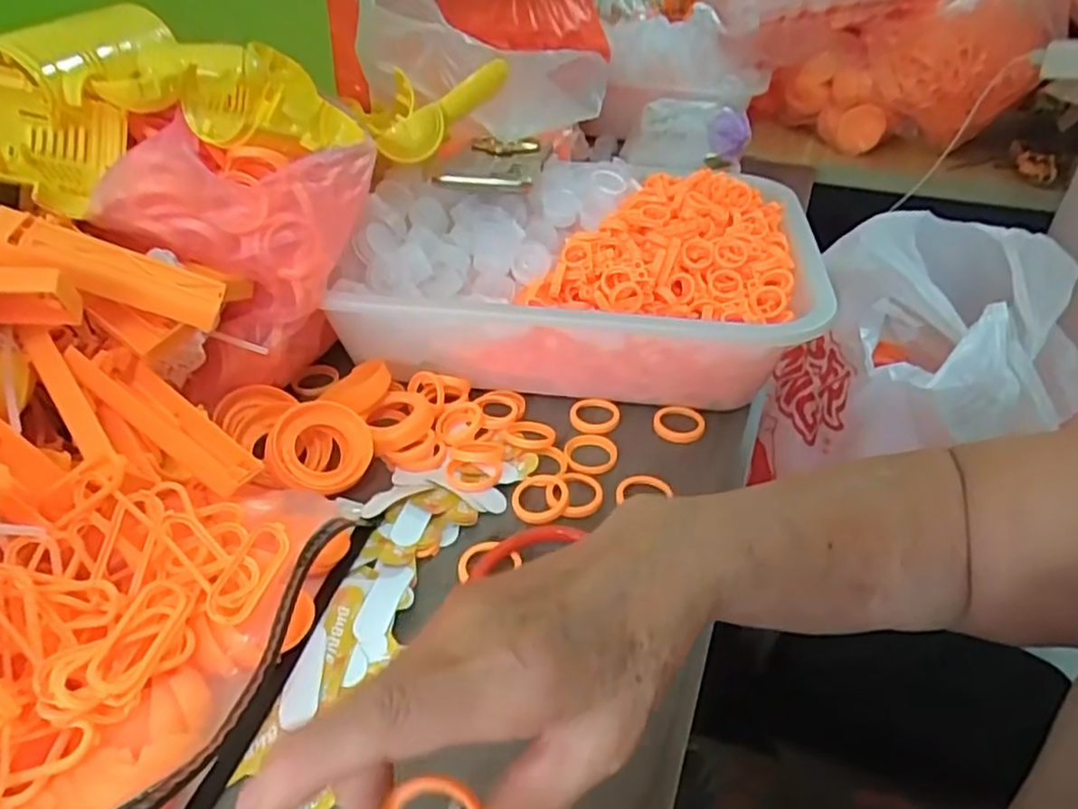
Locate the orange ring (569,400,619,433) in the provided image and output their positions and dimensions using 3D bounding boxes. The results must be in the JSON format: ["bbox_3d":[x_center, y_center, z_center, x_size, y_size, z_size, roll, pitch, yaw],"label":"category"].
[{"bbox_3d":[0.039,0.008,0.510,0.034,0.004,0.036,1,37,0],"label":"orange ring"}]

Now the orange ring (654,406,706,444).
[{"bbox_3d":[0.099,0.015,0.506,0.036,0.011,0.036,6,37,6],"label":"orange ring"}]

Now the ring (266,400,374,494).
[{"bbox_3d":[-0.135,0.027,0.443,0.061,0.013,0.056,8,66,-20],"label":"ring"}]

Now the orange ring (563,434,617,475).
[{"bbox_3d":[0.034,0.032,0.479,0.035,0.005,0.040,2,37,1],"label":"orange ring"}]

